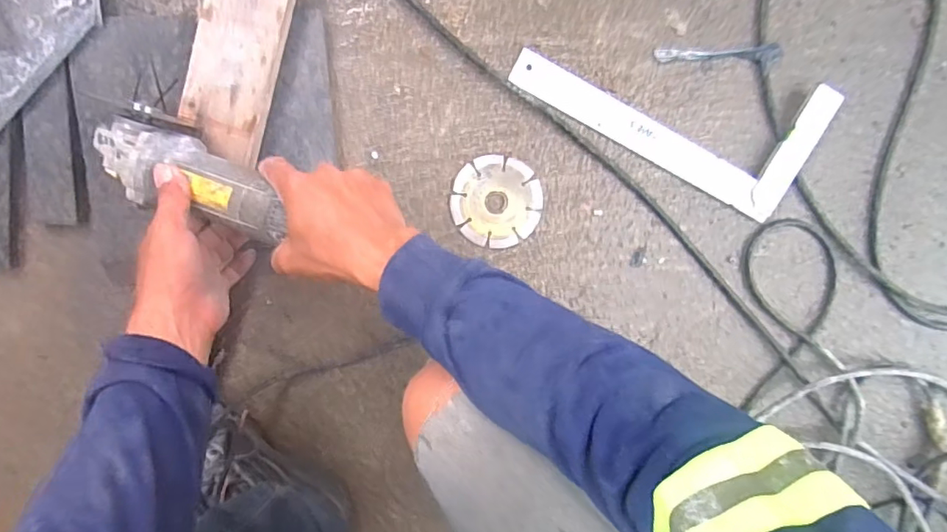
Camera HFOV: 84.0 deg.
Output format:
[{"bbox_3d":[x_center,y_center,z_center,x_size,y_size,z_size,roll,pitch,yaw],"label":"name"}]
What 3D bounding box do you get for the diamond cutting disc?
[{"bbox_3d":[0.029,-0.075,0.618,0.104,0.004,0.104,-1,98,-5],"label":"diamond cutting disc"}]

